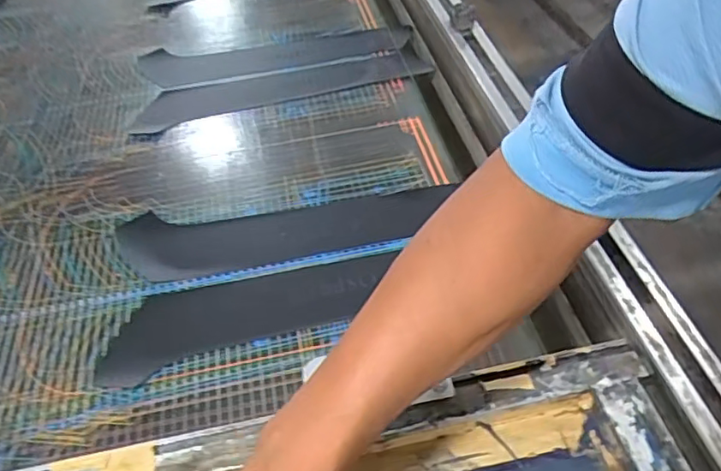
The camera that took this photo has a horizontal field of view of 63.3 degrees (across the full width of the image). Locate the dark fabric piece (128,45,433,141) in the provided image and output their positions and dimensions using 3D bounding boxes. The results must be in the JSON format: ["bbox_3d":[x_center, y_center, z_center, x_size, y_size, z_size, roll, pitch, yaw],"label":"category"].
[{"bbox_3d":[-0.117,-0.222,0.865,0.427,0.008,0.108,-14,47,-7],"label":"dark fabric piece"}]

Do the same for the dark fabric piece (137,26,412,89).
[{"bbox_3d":[-0.134,-0.285,0.925,0.419,0.012,0.103,-7,47,-1],"label":"dark fabric piece"}]

